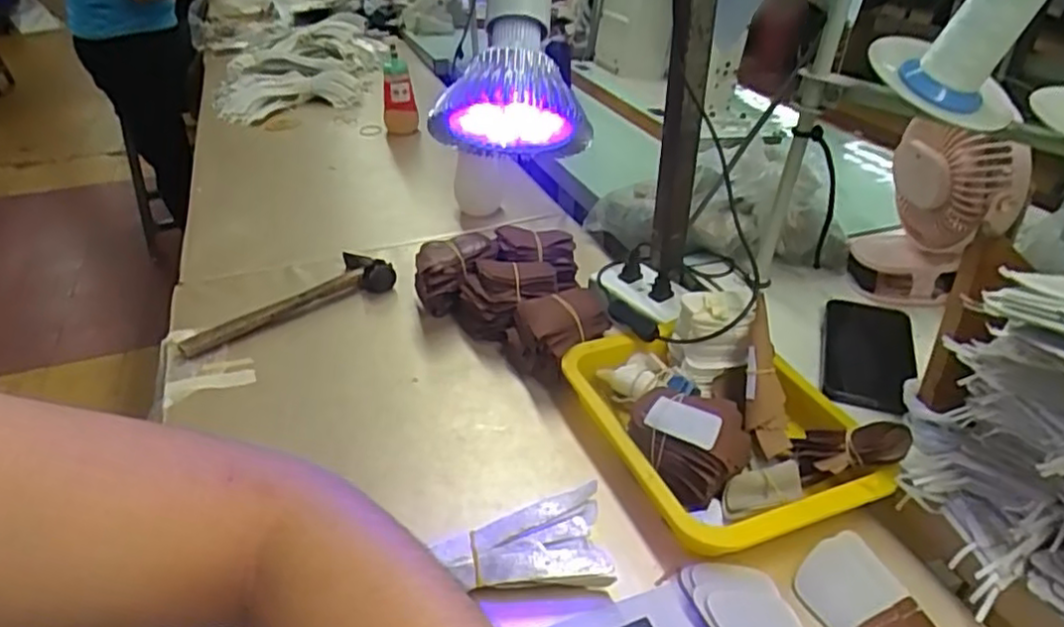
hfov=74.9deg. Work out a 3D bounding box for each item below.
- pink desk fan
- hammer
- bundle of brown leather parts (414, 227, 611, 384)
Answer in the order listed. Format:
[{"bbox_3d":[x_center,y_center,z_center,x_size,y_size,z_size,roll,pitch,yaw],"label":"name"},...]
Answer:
[{"bbox_3d":[0.420,-0.100,0.731,0.131,0.169,0.103,16,36,24],"label":"pink desk fan"},{"bbox_3d":[-0.289,-0.018,0.817,0.251,0.034,0.087,-22,39,-30],"label":"hammer"},{"bbox_3d":[-0.011,-0.026,0.772,0.231,0.076,0.156,26,41,35],"label":"bundle of brown leather parts"}]

